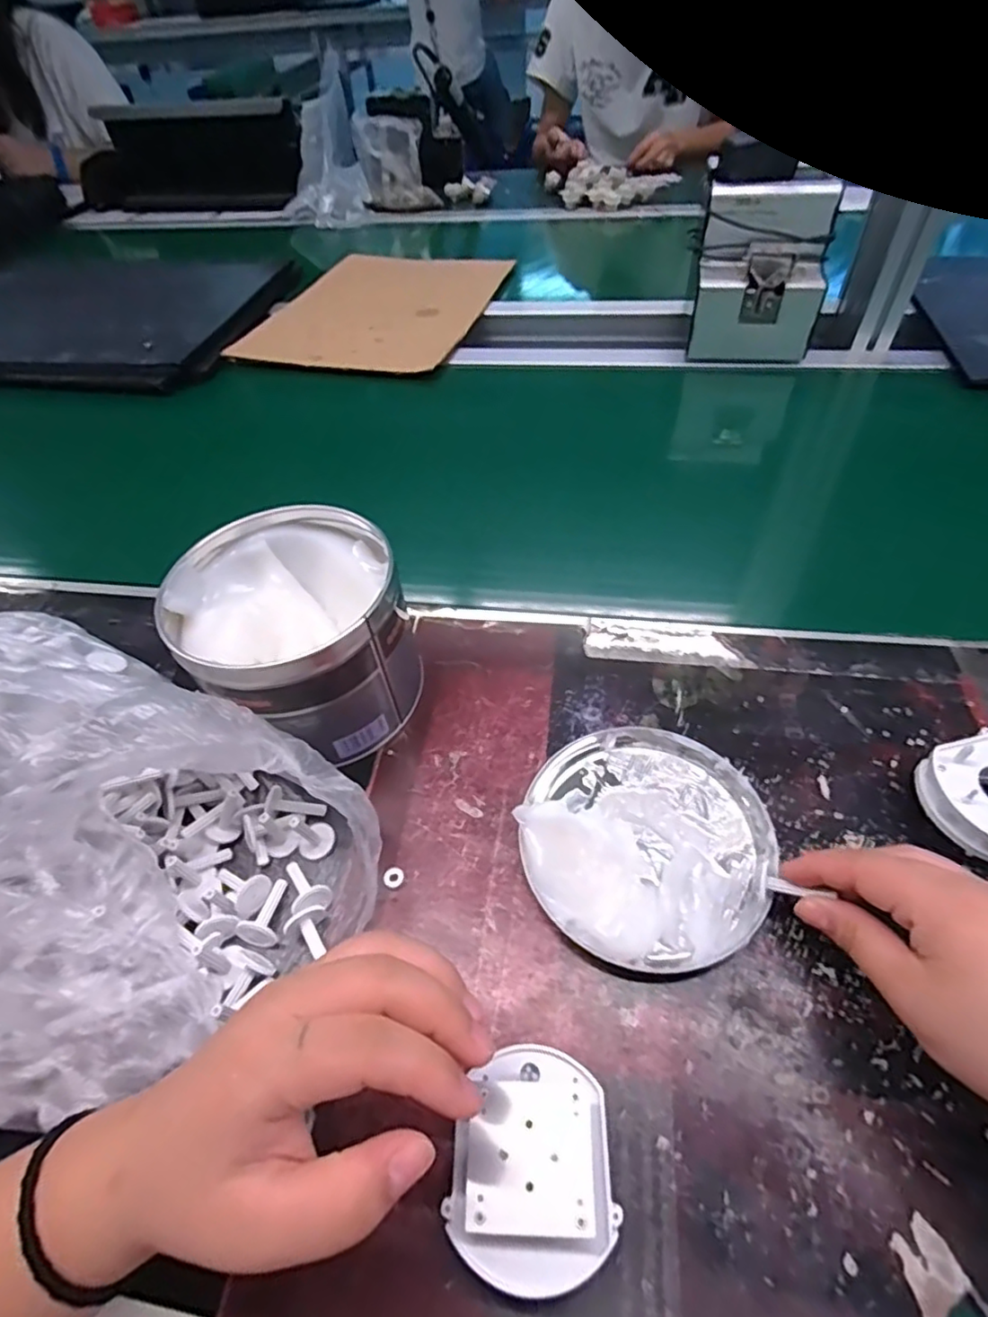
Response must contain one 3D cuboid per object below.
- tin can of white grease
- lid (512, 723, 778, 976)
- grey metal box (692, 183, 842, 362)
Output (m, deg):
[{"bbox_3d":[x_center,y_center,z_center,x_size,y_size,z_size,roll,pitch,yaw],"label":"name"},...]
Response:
[{"bbox_3d":[-0.112,-0.015,0.372,0.126,0.100,0.116,-2,51,3],"label":"tin can of white grease"},{"bbox_3d":[0.079,0.090,0.317,0.124,0.029,0.126,-2,51,3],"label":"lid"},{"bbox_3d":[0.276,-0.393,0.645,0.130,0.157,0.075,5,52,9],"label":"grey metal box"}]

